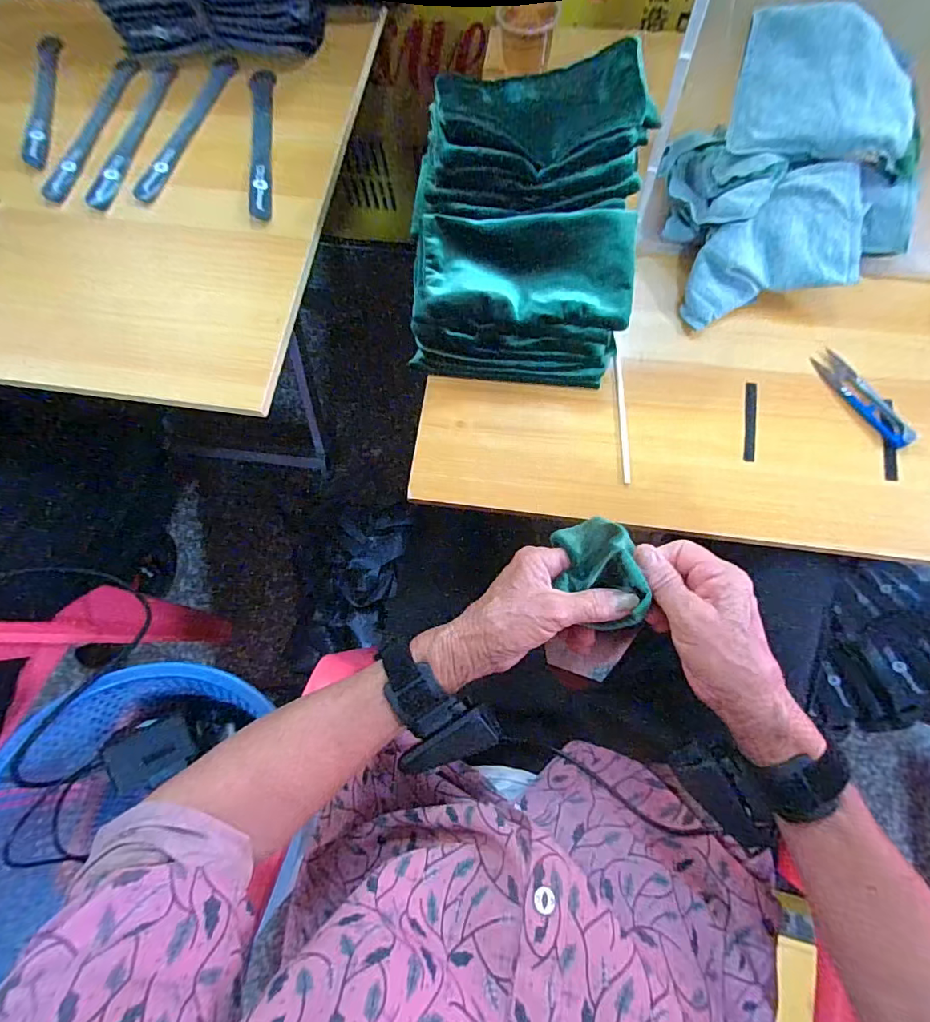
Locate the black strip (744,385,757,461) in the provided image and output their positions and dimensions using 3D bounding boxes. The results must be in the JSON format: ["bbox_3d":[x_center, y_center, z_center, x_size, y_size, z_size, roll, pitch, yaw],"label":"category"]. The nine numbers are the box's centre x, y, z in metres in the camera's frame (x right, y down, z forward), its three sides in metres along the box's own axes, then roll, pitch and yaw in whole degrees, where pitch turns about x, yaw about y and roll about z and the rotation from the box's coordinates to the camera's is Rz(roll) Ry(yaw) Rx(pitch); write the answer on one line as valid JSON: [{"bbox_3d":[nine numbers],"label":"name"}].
[{"bbox_3d":[0.253,-0.080,0.434,0.010,0.004,0.077,10,75,5],"label":"black strip"}]

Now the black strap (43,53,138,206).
[{"bbox_3d":[-0.388,-0.410,0.514,0.031,0.006,0.207,9,75,5],"label":"black strap"}]

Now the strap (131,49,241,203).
[{"bbox_3d":[-0.286,-0.400,0.512,0.026,0.010,0.207,15,75,6],"label":"strap"}]

